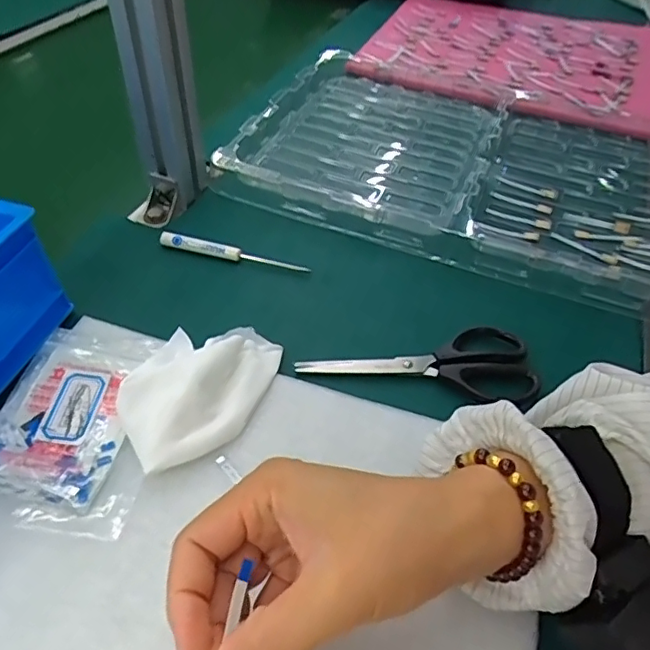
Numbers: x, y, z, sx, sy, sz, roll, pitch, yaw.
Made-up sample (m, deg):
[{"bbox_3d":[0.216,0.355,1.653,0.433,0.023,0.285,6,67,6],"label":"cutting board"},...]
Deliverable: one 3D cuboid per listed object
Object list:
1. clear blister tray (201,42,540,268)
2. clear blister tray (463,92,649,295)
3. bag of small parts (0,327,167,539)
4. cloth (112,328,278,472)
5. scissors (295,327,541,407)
[{"bbox_3d":[0.060,-0.211,0.605,0.247,0.034,0.333,18,49,12],"label":"clear blister tray"},{"bbox_3d":[0.270,-0.139,0.536,0.215,0.029,0.287,18,48,14],"label":"clear blister tray"},{"bbox_3d":[-0.151,0.055,0.342,0.093,0.010,0.137,5,47,0],"label":"bag of small parts"},{"bbox_3d":[-0.082,0.035,0.350,0.074,0.027,0.114,19,49,13],"label":"cloth"},{"bbox_3d":[0.066,0.021,0.401,0.162,0.013,0.065,8,47,3],"label":"scissors"}]

